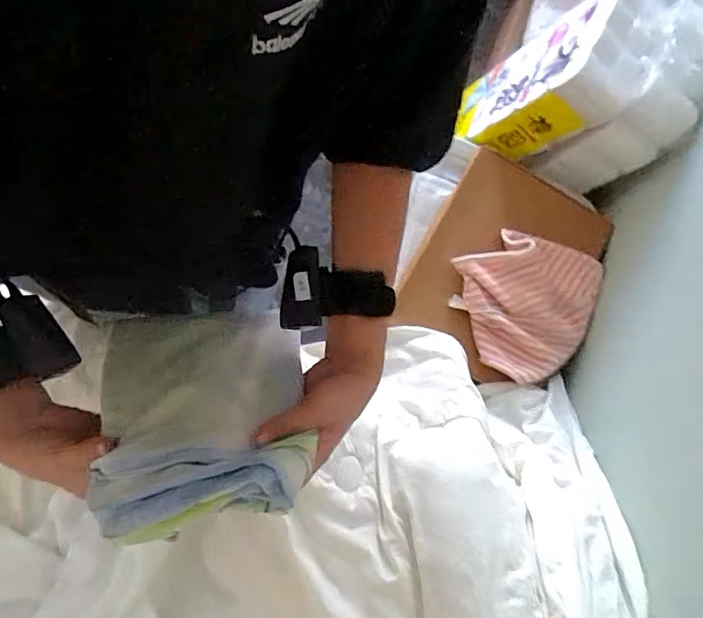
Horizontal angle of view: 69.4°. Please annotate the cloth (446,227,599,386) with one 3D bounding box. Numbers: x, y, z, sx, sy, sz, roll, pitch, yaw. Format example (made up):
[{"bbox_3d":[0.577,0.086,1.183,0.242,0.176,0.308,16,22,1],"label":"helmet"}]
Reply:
[{"bbox_3d":[0.362,-0.020,1.023,0.291,0.048,0.286,-27,83,-12],"label":"cloth"}]

